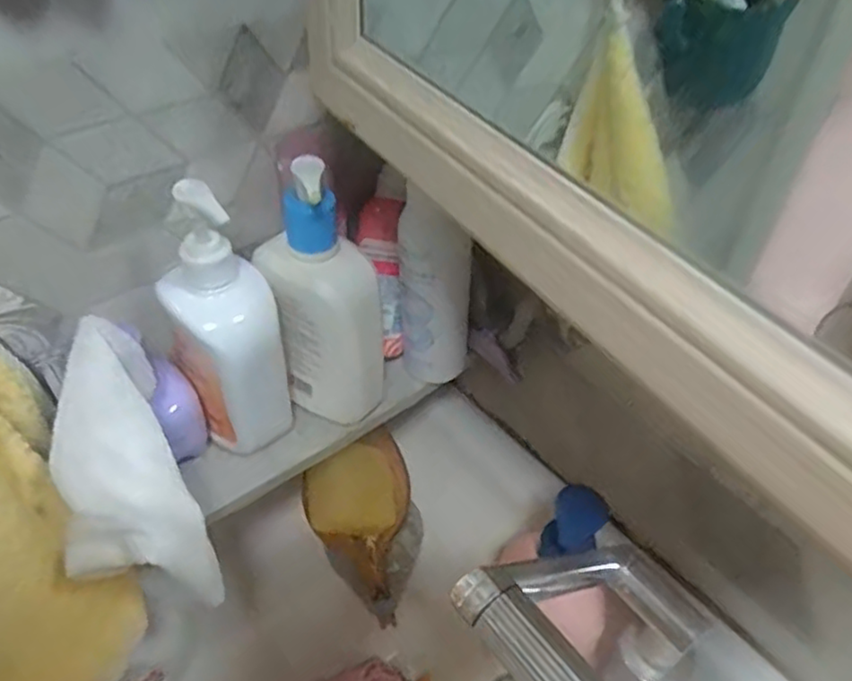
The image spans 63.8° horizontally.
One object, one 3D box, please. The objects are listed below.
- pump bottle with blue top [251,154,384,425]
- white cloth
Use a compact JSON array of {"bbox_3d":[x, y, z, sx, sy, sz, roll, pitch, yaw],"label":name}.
[{"bbox_3d":[-0.065,-0.027,0.436,0.071,0.180,0.050,-5,44,-10],"label":"pump bottle with blue top"},{"bbox_3d":[-0.163,0.069,0.361,0.063,0.047,0.152,-19,77,-23],"label":"white cloth"}]

